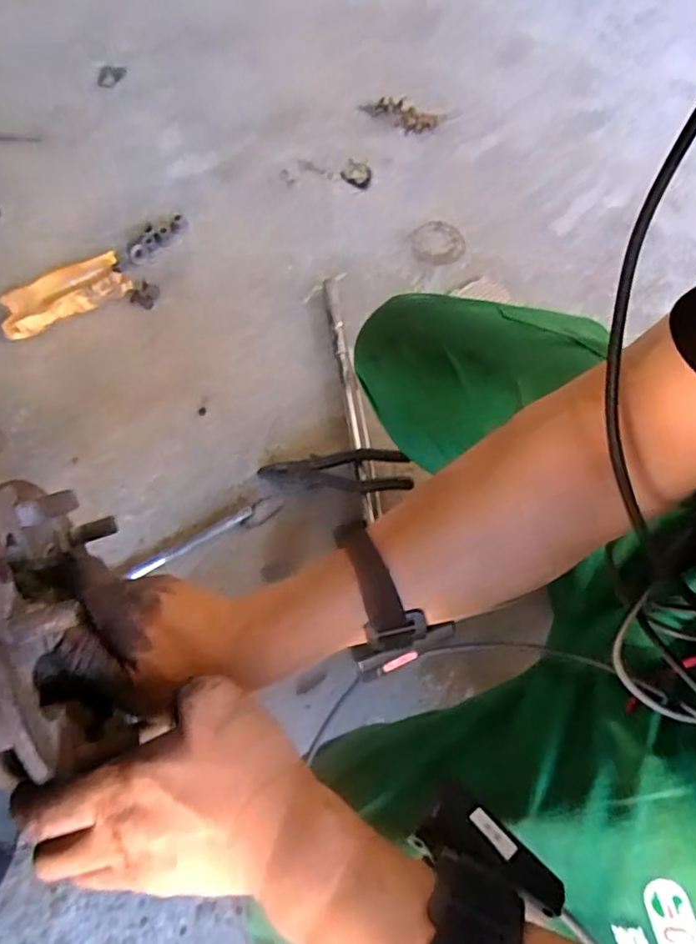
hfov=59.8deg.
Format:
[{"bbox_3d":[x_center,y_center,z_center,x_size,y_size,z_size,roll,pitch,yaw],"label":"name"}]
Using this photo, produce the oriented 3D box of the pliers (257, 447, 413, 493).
[{"bbox_3d":[-0.017,0.000,0.770,0.187,0.028,0.055,1,65,2],"label":"pliers"}]

